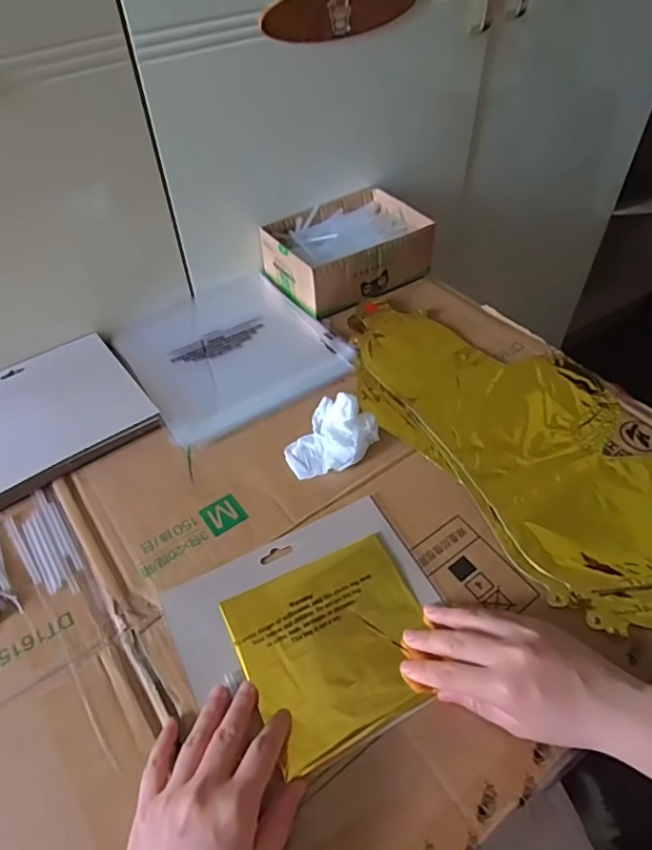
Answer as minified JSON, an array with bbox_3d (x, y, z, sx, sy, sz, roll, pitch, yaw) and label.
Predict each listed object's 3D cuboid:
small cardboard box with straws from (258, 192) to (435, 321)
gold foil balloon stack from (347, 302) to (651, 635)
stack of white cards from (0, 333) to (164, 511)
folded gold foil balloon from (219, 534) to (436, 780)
[{"bbox_3d":[0.028,-0.223,0.692,0.185,0.064,0.134,-26,54,-20],"label":"small cardboard box with straws"},{"bbox_3d":[0.205,0.003,0.532,0.232,0.021,0.442,-28,54,-21],"label":"gold foil balloon stack"},{"bbox_3d":[-0.288,-0.009,0.548,0.196,0.018,0.165,-30,55,-22],"label":"stack of white cards"},{"bbox_3d":[0.009,0.159,0.406,0.136,0.009,0.128,-21,52,-17],"label":"folded gold foil balloon"}]

